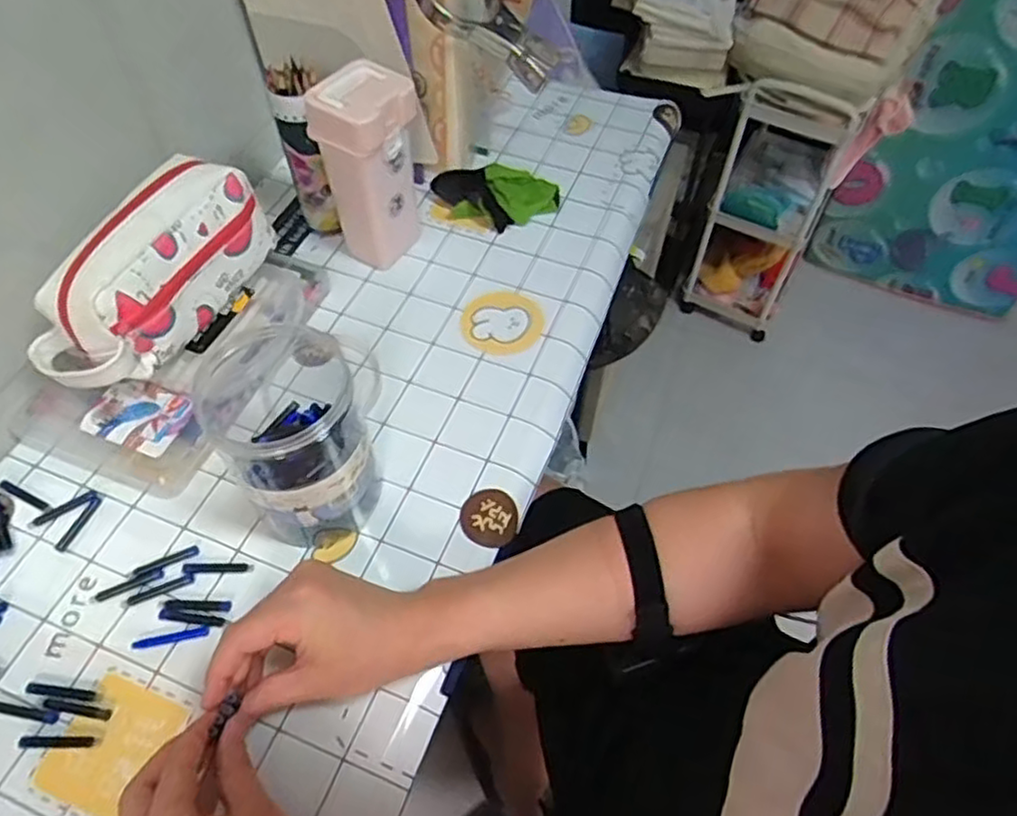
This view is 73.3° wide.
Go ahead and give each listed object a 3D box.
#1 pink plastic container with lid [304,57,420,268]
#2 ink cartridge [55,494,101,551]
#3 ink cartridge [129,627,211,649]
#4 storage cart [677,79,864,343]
[{"bbox_3d":[-0.126,-0.216,0.643,0.070,0.176,0.078,31,60,18],"label":"pink plastic container with lid"},{"bbox_3d":[-0.336,0.089,0.534,0.009,0.004,0.048,17,57,9],"label":"ink cartridge"},{"bbox_3d":[-0.240,0.163,0.485,0.052,0.004,0.006,-9,57,-9],"label":"ink cartridge"},{"bbox_3d":[0.562,-0.484,1.474,0.261,0.557,0.333,21,62,16],"label":"storage cart"}]

